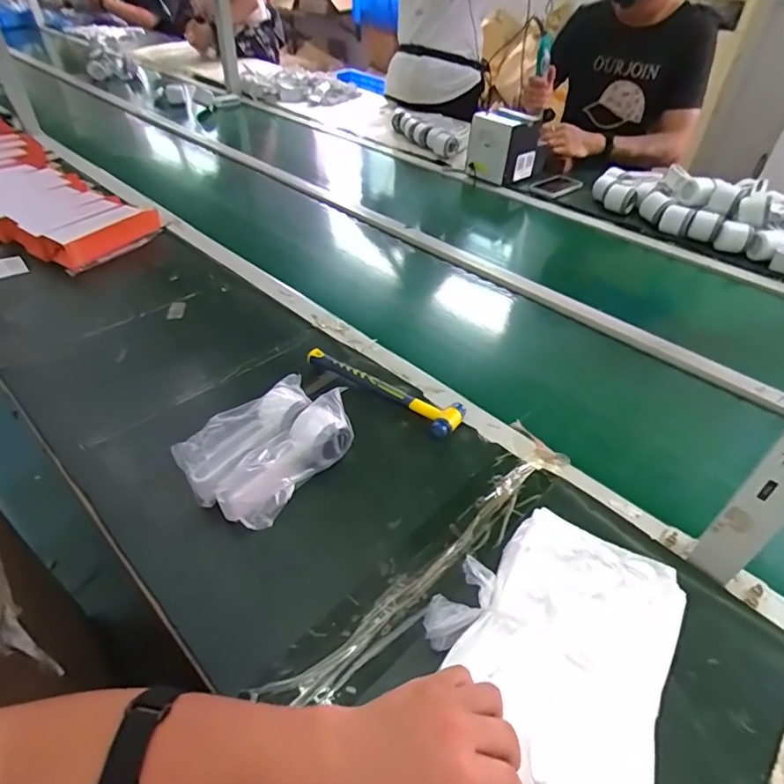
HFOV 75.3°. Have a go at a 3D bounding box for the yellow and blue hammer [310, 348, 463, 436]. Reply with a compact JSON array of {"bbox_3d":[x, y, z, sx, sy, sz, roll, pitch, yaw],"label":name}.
[{"bbox_3d":[-0.009,-0.014,0.710,0.242,0.023,0.061,30,51,27],"label":"yellow and blue hammer"}]

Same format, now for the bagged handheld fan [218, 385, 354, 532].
[{"bbox_3d":[-0.113,0.078,0.583,0.055,0.067,0.179,29,51,27],"label":"bagged handheld fan"}]

